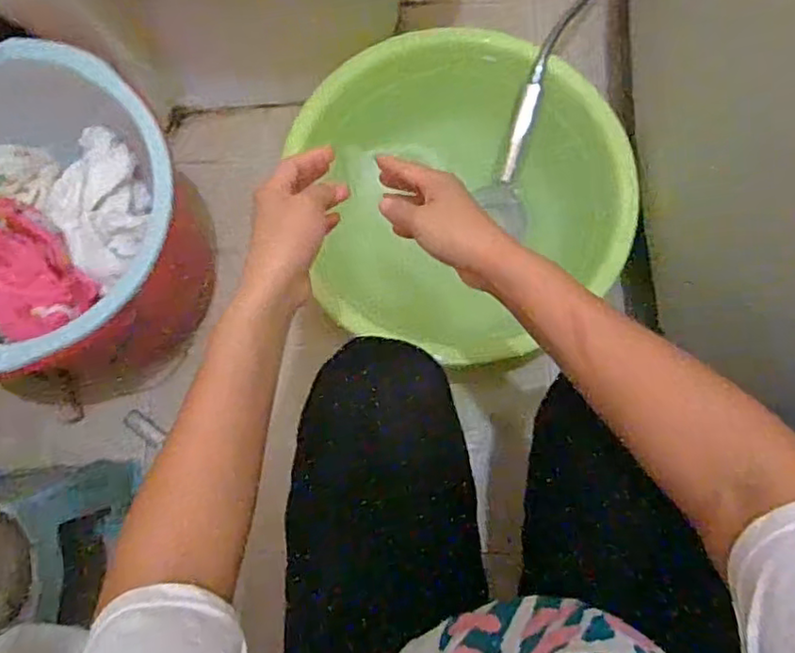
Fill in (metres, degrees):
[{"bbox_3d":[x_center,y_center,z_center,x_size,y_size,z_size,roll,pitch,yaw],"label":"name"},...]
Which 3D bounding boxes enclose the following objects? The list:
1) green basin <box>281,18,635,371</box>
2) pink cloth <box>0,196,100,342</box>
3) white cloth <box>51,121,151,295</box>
[{"bbox_3d":[0.081,-0.179,0.850,0.444,0.143,0.459,-14,79,-2],"label":"green basin"},{"bbox_3d":[-0.409,-0.069,0.698,0.106,0.053,0.174,-24,79,-4],"label":"pink cloth"},{"bbox_3d":[-0.344,-0.147,0.751,0.113,0.068,0.214,-17,61,-2],"label":"white cloth"}]

